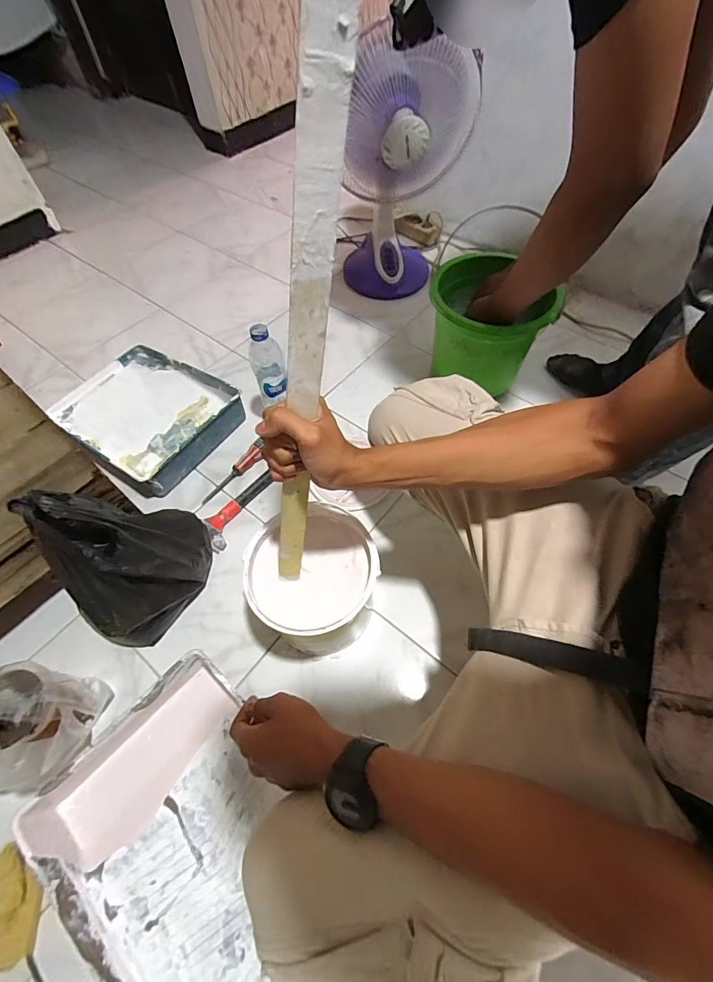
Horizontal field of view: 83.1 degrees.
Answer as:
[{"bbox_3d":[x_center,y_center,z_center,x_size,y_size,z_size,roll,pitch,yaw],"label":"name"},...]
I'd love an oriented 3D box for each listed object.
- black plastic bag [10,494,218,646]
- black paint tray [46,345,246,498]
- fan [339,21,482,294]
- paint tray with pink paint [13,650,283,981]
[{"bbox_3d":[-0.333,0.086,0.601,0.132,0.295,0.224,6,59,5],"label":"black plastic bag"},{"bbox_3d":[-0.475,-0.172,0.908,0.375,0.082,0.285,29,64,19],"label":"black paint tray"},{"bbox_3d":[0.119,-0.775,0.999,0.294,0.483,0.250,9,59,8],"label":"fan"},{"bbox_3d":[-0.211,0.443,0.518,0.360,0.078,0.289,38,67,23],"label":"paint tray with pink paint"}]

